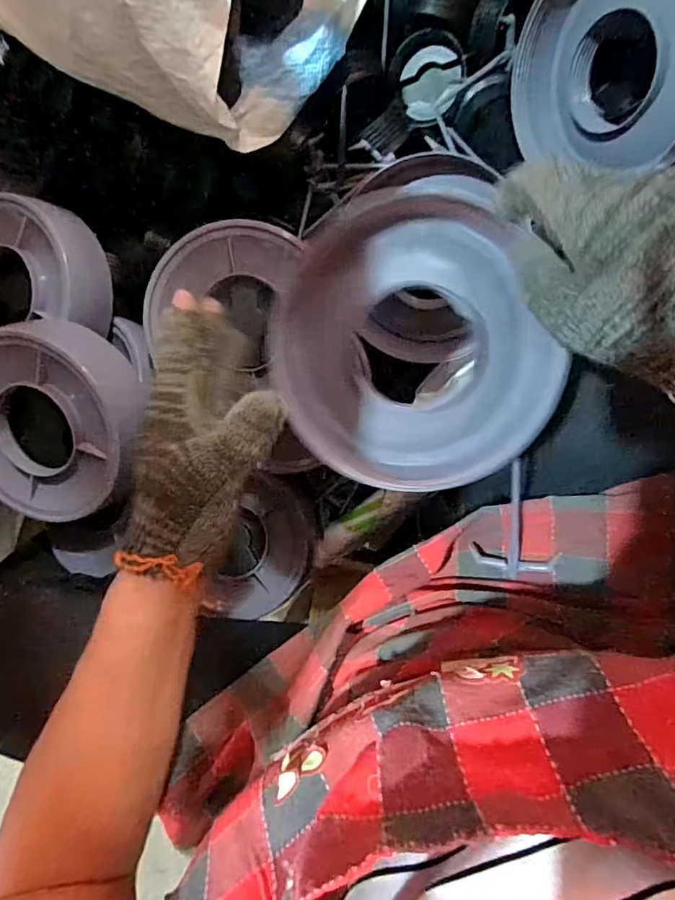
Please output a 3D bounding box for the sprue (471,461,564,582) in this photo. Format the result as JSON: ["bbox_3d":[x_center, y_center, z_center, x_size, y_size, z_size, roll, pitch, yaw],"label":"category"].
[{"bbox_3d":[0.132,0.048,0.386,0.060,0.027,0.099,-3,115,7],"label":"sprue"}]

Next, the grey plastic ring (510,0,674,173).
[{"bbox_3d":[0.207,-0.288,0.377,0.040,0.138,0.155,-17,47,-32],"label":"grey plastic ring"}]

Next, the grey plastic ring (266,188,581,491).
[{"bbox_3d":[0.041,-0.057,0.309,0.153,0.057,0.164,0,88,8],"label":"grey plastic ring"}]

